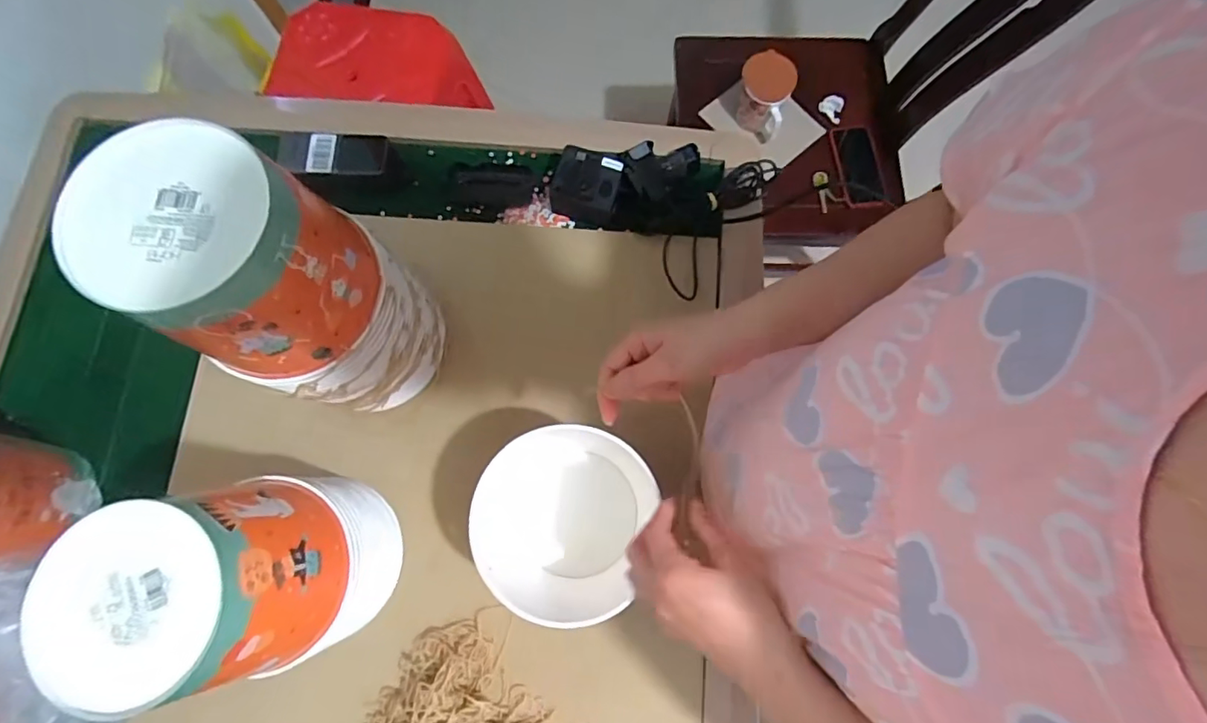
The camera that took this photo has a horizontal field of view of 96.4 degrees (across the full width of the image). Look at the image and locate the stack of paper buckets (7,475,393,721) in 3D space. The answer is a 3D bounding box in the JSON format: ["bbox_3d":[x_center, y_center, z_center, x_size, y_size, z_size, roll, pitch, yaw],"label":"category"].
[{"bbox_3d":[-0.290,0.171,0.448,0.155,0.209,0.140,-9,77,-1],"label":"stack of paper buckets"}]

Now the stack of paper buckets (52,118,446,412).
[{"bbox_3d":[-0.261,-0.049,0.480,0.141,0.309,0.152,28,79,7],"label":"stack of paper buckets"}]

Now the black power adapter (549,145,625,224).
[{"bbox_3d":[-0.019,-0.214,0.650,0.079,0.046,0.074,16,78,5],"label":"black power adapter"}]

